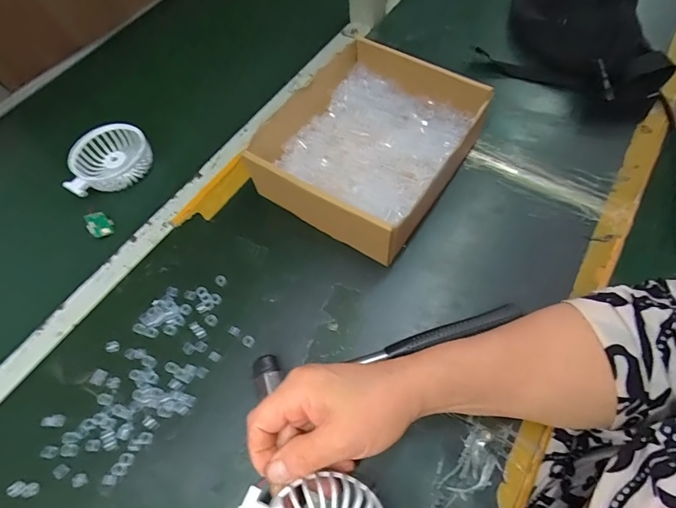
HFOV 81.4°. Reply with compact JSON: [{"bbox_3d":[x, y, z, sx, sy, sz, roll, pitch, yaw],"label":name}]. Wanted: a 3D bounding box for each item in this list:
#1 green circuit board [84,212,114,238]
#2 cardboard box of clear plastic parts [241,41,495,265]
[{"bbox_3d":[-0.274,-0.034,0.452,0.025,0.012,0.032,-34,65,-13],"label":"green circuit board"},{"bbox_3d":[0.033,-0.115,0.418,0.190,0.071,0.210,31,68,18],"label":"cardboard box of clear plastic parts"}]

